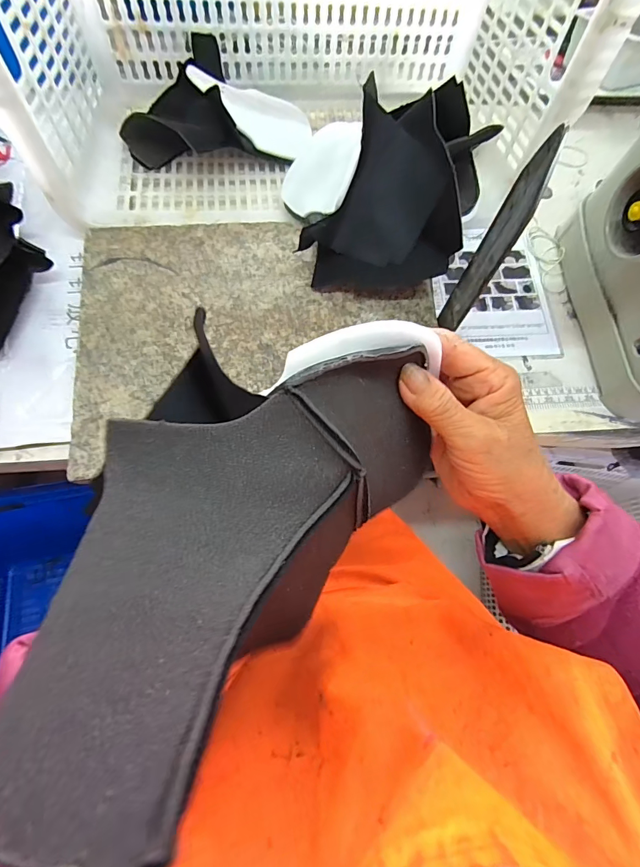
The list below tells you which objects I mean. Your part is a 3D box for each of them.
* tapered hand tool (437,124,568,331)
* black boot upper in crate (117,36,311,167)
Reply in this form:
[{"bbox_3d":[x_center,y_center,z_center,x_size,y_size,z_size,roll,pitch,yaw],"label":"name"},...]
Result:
[{"bbox_3d":[0.152,-0.163,0.363,0.006,0.214,0.042,-5,72,-6],"label":"tapered hand tool"},{"bbox_3d":[-0.132,-0.417,0.510,0.233,0.076,0.158,-5,69,-4],"label":"black boot upper in crate"}]

